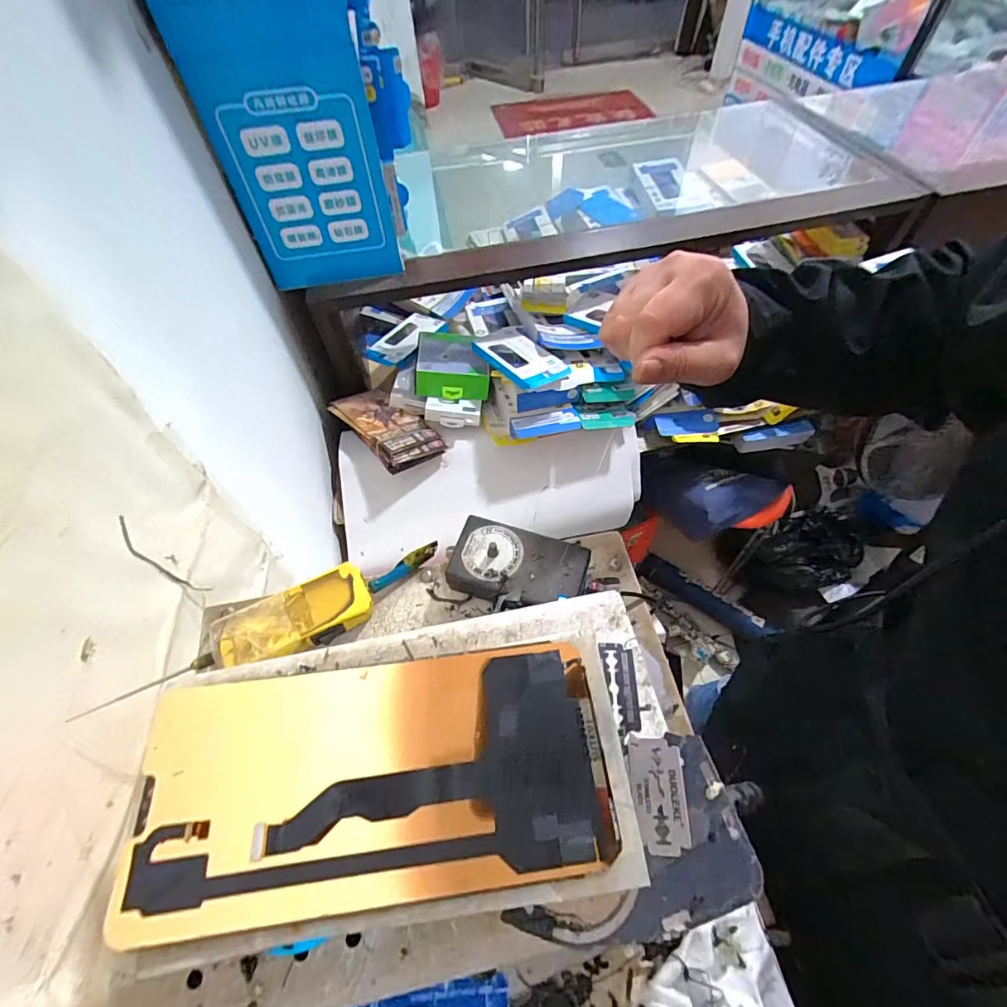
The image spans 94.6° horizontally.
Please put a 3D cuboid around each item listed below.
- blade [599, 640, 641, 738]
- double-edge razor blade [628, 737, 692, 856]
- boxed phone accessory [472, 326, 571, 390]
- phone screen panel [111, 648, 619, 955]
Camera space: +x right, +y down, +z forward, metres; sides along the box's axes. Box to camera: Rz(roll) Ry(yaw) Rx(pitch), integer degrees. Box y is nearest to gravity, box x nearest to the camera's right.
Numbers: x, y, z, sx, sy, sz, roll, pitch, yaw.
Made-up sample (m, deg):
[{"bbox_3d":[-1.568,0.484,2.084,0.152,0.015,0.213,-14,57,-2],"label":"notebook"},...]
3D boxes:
[{"bbox_3d":[0.058,0.088,0.226,0.016,0.004,0.042,-4,57,0],"label":"blade"},{"bbox_3d":[0.067,0.126,0.201,0.022,0.004,0.042,1,57,3],"label":"double-edge razor blade"},{"bbox_3d":[0.026,-0.280,0.879,0.116,0.028,0.204,-24,49,-16],"label":"boxed phone accessory"},{"bbox_3d":[-0.043,0.092,0.160,0.152,0.005,0.072,-6,59,-4],"label":"phone screen panel"}]

